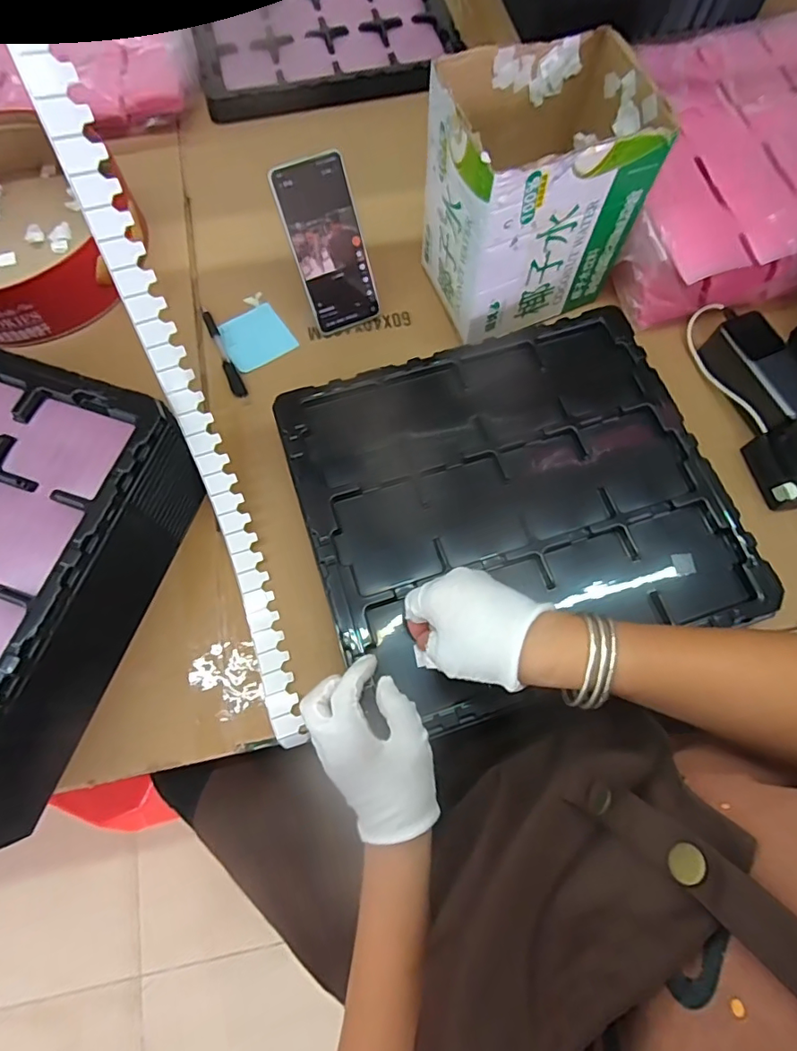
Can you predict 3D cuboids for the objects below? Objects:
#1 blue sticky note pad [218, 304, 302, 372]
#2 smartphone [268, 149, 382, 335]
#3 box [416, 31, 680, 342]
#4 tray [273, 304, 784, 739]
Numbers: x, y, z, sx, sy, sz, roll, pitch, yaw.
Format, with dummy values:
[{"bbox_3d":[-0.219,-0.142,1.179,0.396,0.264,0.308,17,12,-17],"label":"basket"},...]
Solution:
[{"bbox_3d":[-0.169,-0.222,0.605,0.076,0.009,0.075,-35,76,-12],"label":"blue sticky note pad"},{"bbox_3d":[-0.073,-0.297,0.557,0.077,0.165,0.012,-26,40,-10],"label":"smartphone"},{"bbox_3d":[0.131,-0.335,0.525,0.185,0.190,0.152,-20,73,-8],"label":"box"},{"bbox_3d":[0.104,-0.028,0.474,0.365,0.024,0.331,-17,74,-7],"label":"tray"}]

